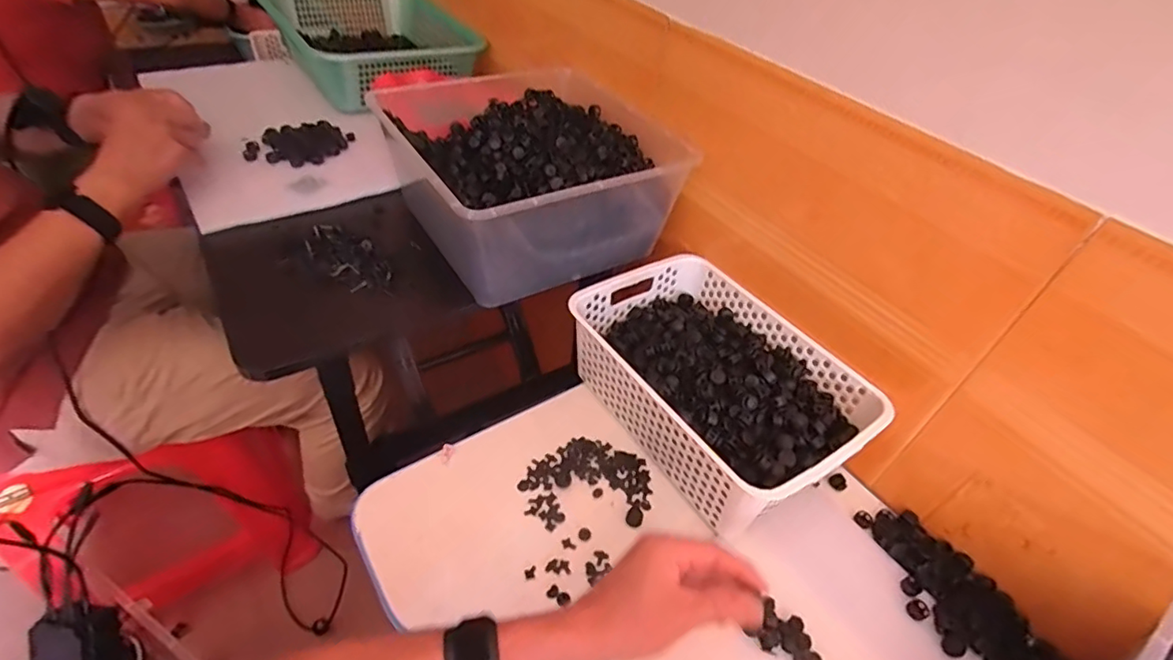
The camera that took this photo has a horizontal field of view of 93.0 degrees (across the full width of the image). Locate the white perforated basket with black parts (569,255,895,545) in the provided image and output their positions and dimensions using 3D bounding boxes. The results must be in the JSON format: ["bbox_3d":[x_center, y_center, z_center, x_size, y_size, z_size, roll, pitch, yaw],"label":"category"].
[{"bbox_3d":[0.142,0.055,0.622,0.203,0.100,0.303,-24,52,-28],"label":"white perforated basket with black parts"}]

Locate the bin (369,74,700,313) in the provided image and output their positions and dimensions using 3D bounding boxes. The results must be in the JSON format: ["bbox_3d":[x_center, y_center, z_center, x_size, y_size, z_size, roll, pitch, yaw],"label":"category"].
[{"bbox_3d":[-0.065,-0.198,0.695,0.286,0.126,0.305,-20,50,-25],"label":"bin"}]

